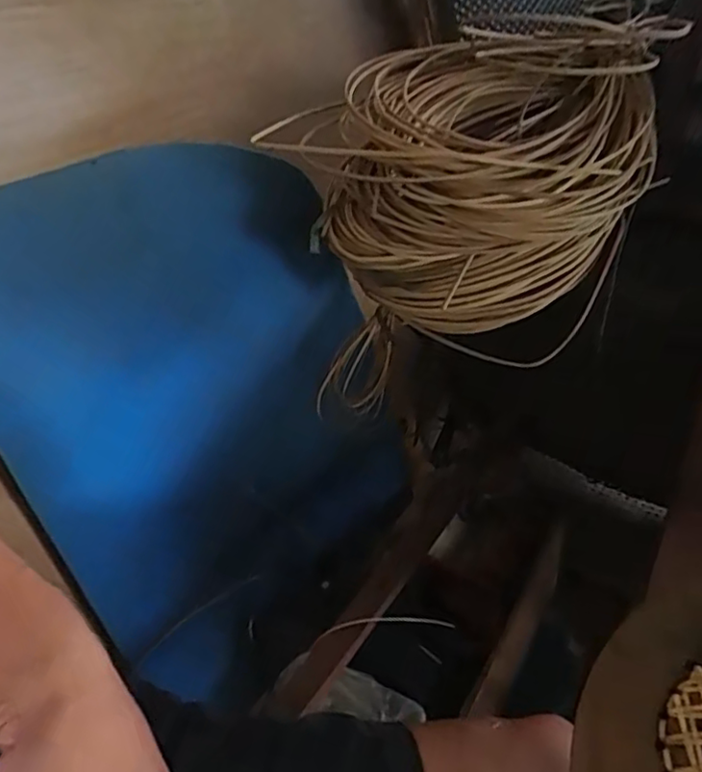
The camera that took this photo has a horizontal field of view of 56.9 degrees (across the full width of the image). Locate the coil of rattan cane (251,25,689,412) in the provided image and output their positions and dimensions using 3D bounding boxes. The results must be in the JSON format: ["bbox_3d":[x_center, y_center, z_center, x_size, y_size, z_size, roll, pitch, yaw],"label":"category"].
[{"bbox_3d":[0.133,-0.192,0.624,0.318,0.231,0.257,-25,42,-32],"label":"coil of rattan cane"}]

